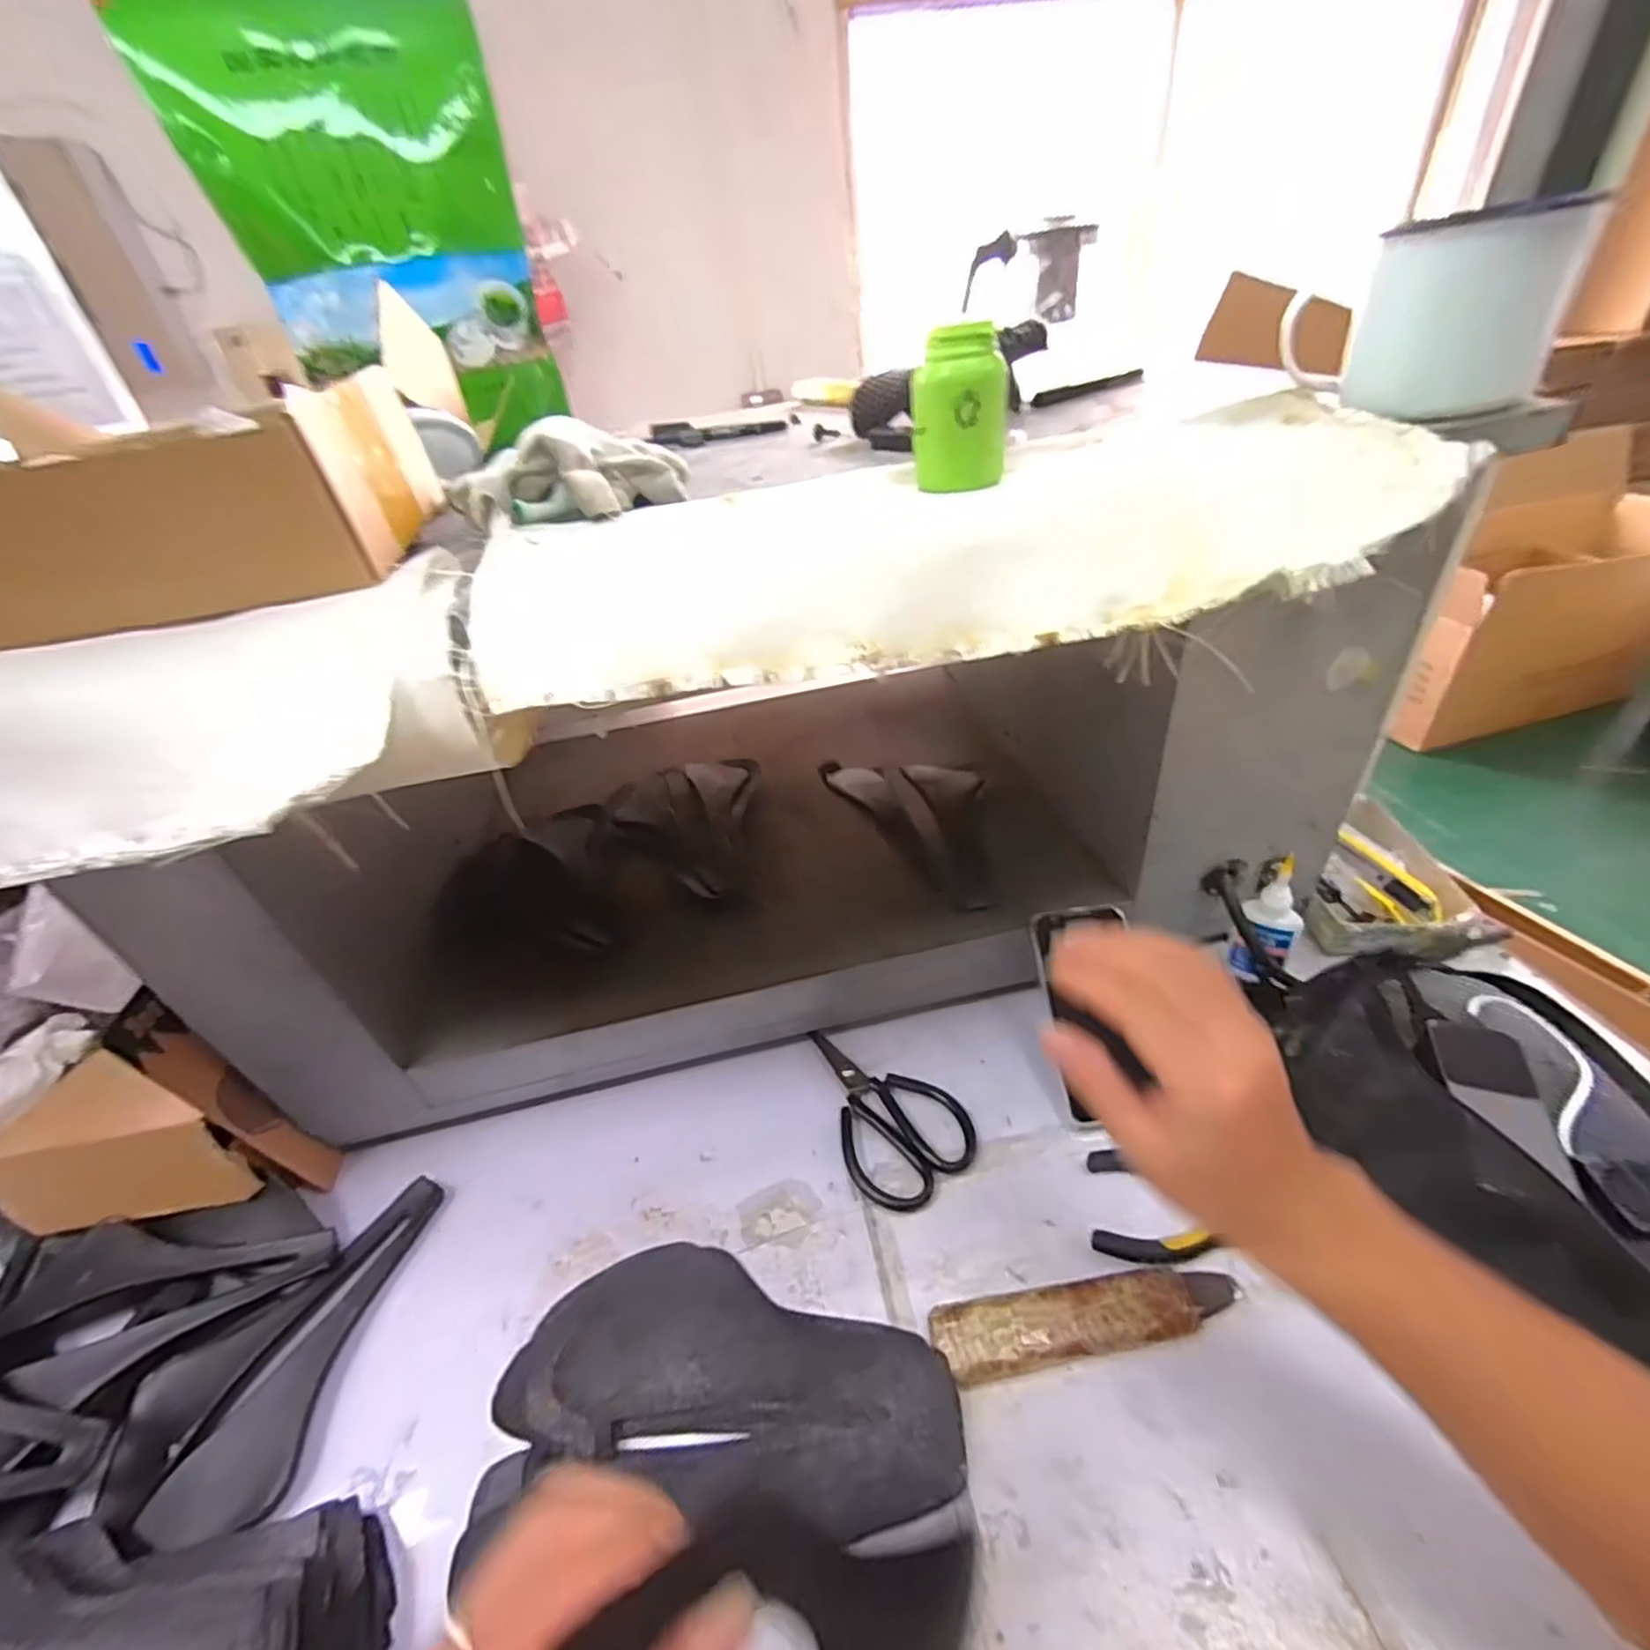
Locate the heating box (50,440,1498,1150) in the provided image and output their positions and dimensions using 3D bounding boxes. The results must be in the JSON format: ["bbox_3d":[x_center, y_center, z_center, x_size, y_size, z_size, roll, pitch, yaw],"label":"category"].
[{"bbox_3d":[-0.041,-0.082,0.689,0.850,0.303,0.473,-10,38,-3],"label":"heating box"}]

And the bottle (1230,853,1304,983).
[{"bbox_3d":[0.369,0.083,0.586,0.046,0.114,0.037,18,44,30],"label":"bottle"}]

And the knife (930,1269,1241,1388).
[{"bbox_3d":[0.161,0.303,0.437,0.184,0.013,0.041,-10,38,-3],"label":"knife"}]

